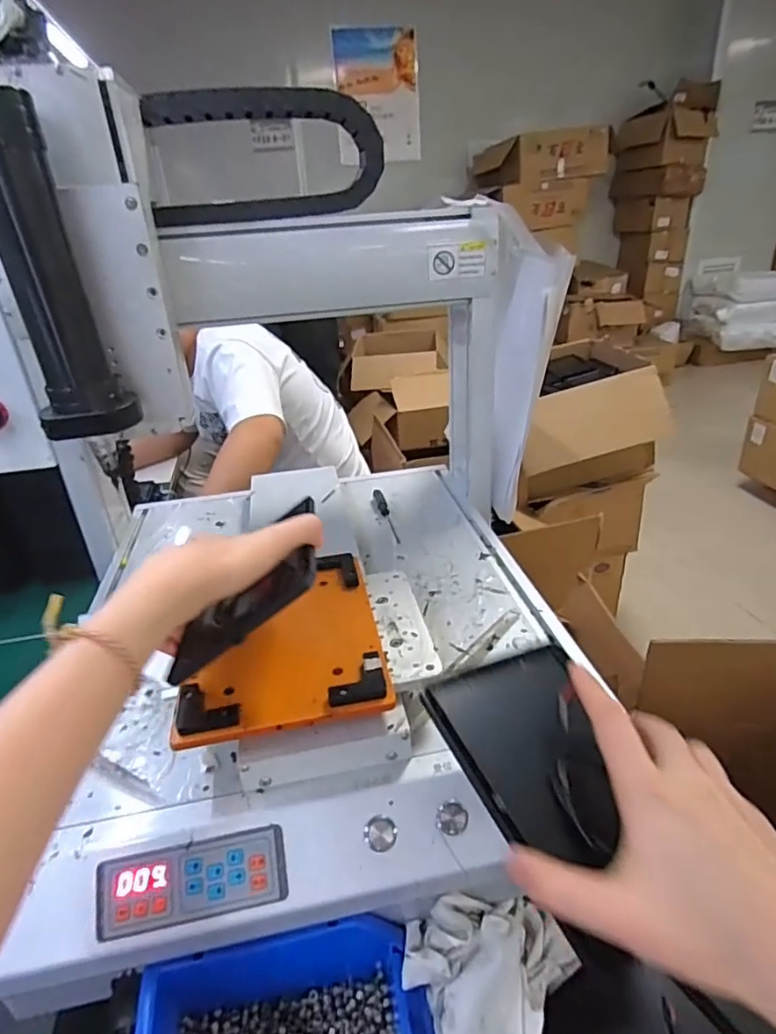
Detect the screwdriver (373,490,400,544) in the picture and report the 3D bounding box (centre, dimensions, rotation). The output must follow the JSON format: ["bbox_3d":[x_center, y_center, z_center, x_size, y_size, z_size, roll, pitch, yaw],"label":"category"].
[{"bbox_3d":[-0.002,-0.003,0.735,0.014,0.011,0.127,-9,28,-8],"label":"screwdriver"}]

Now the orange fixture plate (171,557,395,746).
[{"bbox_3d":[-0.083,0.094,0.464,0.147,0.013,0.186,-8,28,-7],"label":"orange fixture plate"}]

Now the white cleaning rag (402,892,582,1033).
[{"bbox_3d":[0.067,0.317,0.374,0.114,0.073,0.122,3,29,14],"label":"white cleaning rag"}]

